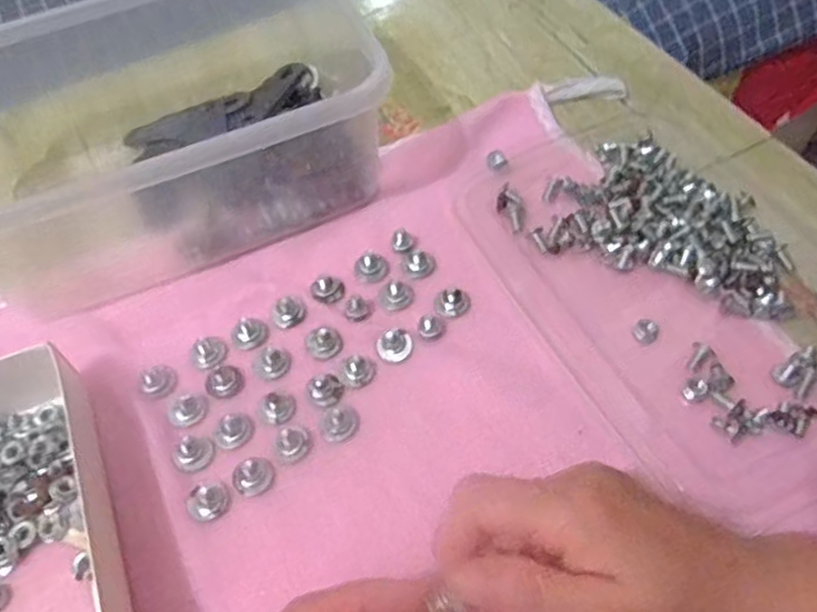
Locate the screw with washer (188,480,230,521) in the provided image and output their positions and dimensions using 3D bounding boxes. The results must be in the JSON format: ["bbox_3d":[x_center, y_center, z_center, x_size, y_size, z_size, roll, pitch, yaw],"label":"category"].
[{"bbox_3d":[-0.090,0.087,0.304,0.018,0.007,0.016,-15,56,-6],"label":"screw with washer"}]

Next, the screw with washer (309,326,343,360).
[{"bbox_3d":[-0.043,0.016,0.345,0.016,0.009,0.019,2,56,6],"label":"screw with washer"}]

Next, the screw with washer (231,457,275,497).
[{"bbox_3d":[-0.072,0.077,0.309,0.019,0.009,0.018,-2,55,3],"label":"screw with washer"}]

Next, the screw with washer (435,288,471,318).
[{"bbox_3d":[0.023,-0.003,0.355,0.018,0.007,0.015,-21,56,-10],"label":"screw with washer"}]

